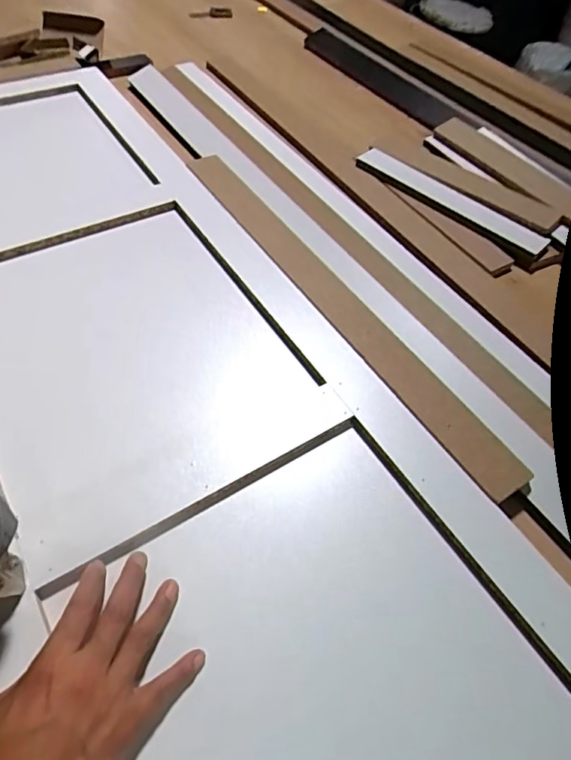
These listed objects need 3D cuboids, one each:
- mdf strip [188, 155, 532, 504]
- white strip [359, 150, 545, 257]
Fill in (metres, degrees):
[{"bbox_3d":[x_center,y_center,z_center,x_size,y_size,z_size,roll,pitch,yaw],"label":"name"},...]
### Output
[{"bbox_3d":[0.039,-0.108,0.578,0.050,0.016,0.596,-26,61,-21],"label":"mdf strip"},{"bbox_3d":[0.235,-0.262,0.712,0.298,0.017,0.050,39,61,21],"label":"white strip"}]

